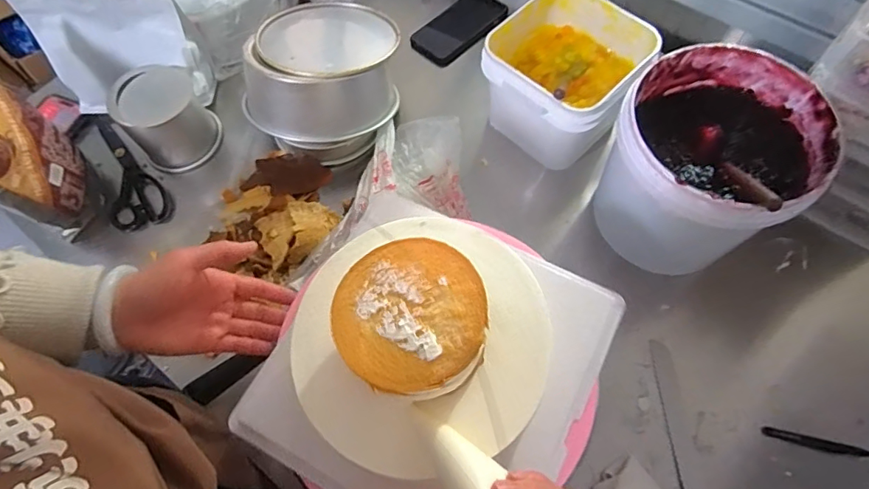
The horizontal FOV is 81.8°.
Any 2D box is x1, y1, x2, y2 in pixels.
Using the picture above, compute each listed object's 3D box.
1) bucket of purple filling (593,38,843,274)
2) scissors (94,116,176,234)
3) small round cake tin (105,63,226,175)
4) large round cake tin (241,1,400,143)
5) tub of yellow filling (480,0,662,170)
[{"bbox_3d":[0.294,-0.084,0.575,0.192,0.191,0.197,-1,65,2],"label":"bucket of purple filling"},{"bbox_3d":[-0.450,-0.102,0.713,0.075,0.019,0.218,-38,69,-14],"label":"scissors"},{"bbox_3d":[-0.366,-0.172,0.690,0.110,0.110,0.096,-31,67,-11],"label":"small round cake tin"},{"bbox_3d":[-0.151,-0.234,0.676,0.204,0.100,0.207,-1,66,1],"label":"large round cake tin"},{"bbox_3d":[0.172,-0.215,0.664,0.175,0.129,0.172,-43,70,-15],"label":"tub of yellow filling"}]

